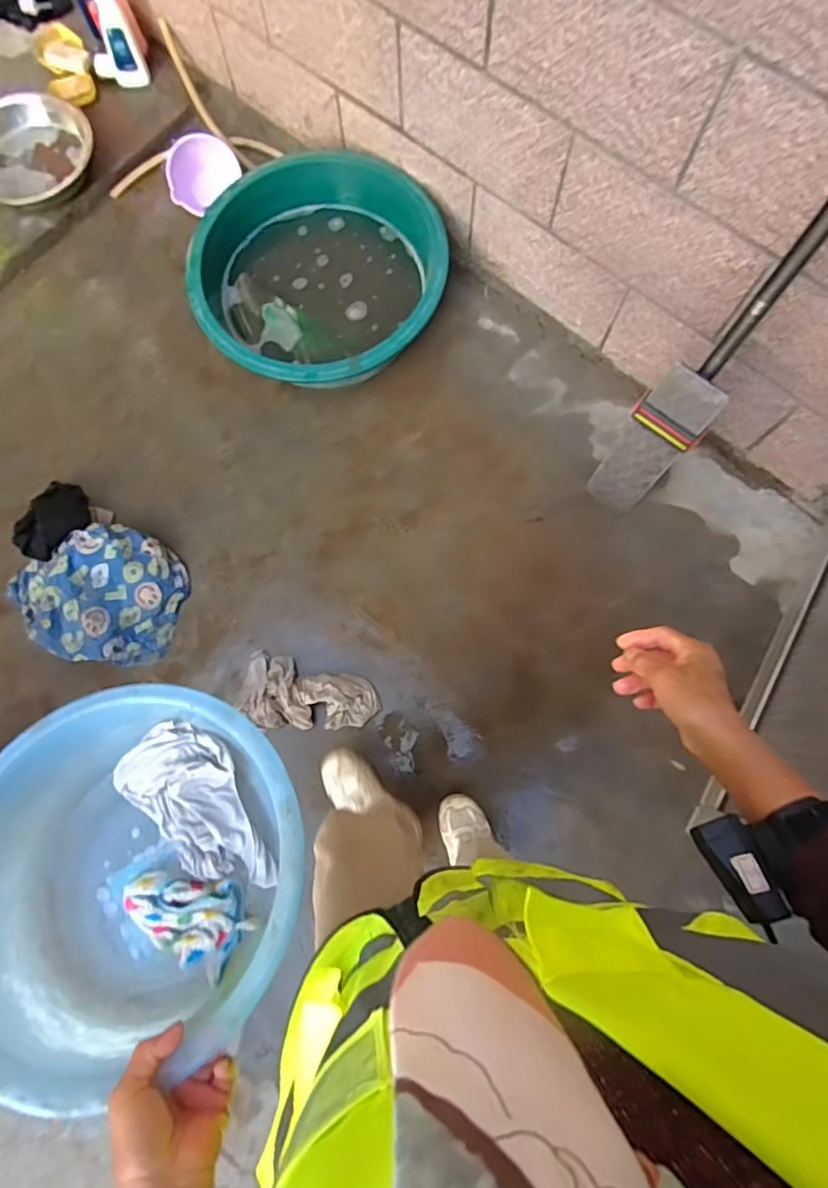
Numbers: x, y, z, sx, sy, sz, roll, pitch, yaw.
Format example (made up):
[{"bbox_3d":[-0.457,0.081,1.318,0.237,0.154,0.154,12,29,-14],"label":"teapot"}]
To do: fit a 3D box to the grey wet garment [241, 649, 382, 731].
[{"bbox_3d":[-0.230,0.233,1.234,0.297,0.059,0.161,14,80,3],"label":"grey wet garment"}]

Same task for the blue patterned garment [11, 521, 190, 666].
[{"bbox_3d":[-0.720,-0.002,1.286,0.398,0.093,0.301,5,80,1],"label":"blue patterned garment"}]

